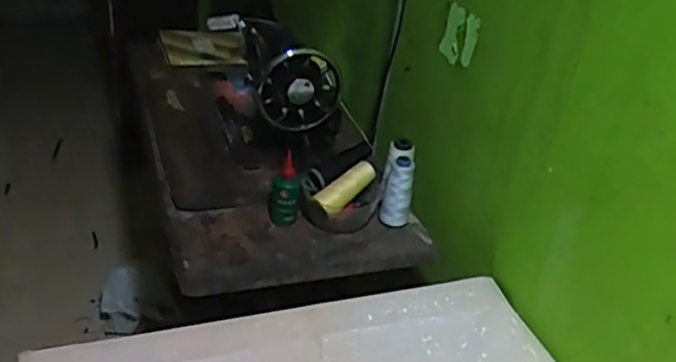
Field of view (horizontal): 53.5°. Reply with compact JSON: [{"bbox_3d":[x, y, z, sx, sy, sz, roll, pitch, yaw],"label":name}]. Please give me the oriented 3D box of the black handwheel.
[{"bbox_3d":[-0.059,-0.141,1.060,0.136,0.124,0.048,-4,34,-18],"label":"black handwheel"}]

